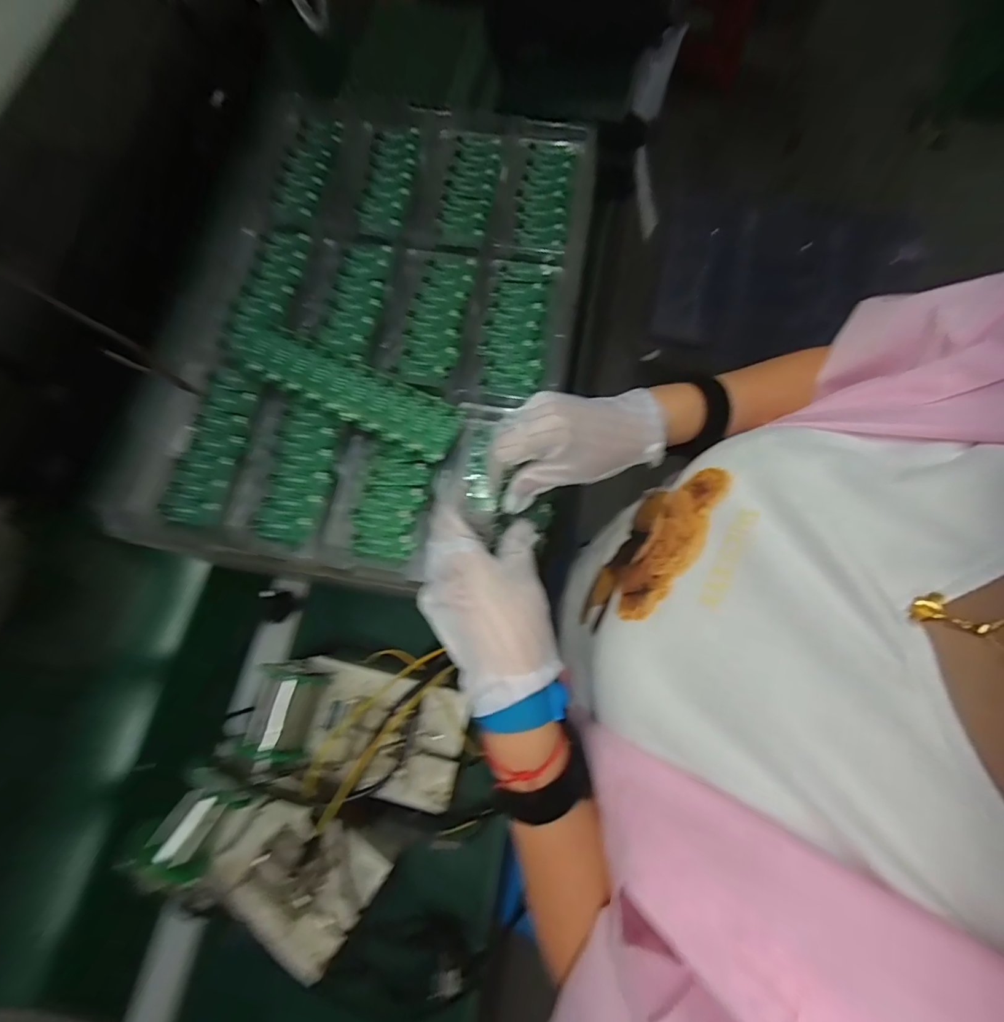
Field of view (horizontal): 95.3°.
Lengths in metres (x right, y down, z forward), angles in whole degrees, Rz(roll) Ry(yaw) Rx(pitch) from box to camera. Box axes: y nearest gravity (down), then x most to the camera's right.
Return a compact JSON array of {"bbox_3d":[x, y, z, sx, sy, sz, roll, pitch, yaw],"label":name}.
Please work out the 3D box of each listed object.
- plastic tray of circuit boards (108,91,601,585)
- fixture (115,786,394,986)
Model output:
[{"bbox_3d":[-0.132,-0.214,0.484,0.405,0.033,0.561,8,75,4],"label":"plastic tray of circuit boards"},{"bbox_3d":[-0.215,0.316,0.418,0.198,0.072,0.128,36,78,10],"label":"fixture"}]

